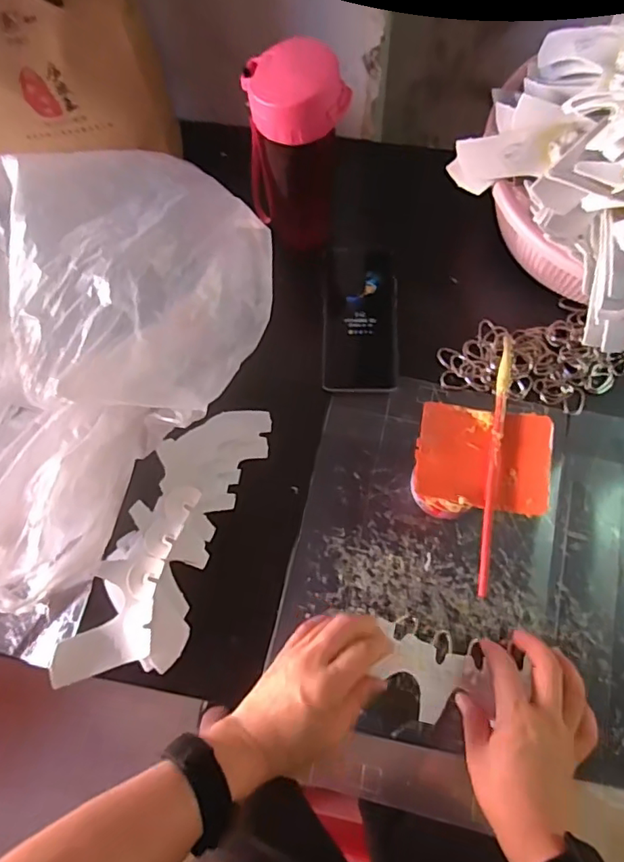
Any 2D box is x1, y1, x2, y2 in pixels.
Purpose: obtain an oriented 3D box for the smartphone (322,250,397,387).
[{"bbox_3d":[0.049,-0.115,0.539,0.071,0.009,0.156,2,73,4],"label":"smartphone"}]

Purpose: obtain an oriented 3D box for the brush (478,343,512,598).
[{"bbox_3d":[0.142,0.023,0.417,0.009,0.012,0.201,10,73,6],"label":"brush"}]

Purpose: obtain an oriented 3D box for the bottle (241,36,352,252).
[{"bbox_3d":[-0.013,-0.240,0.489,0.086,0.183,0.072,-9,72,0],"label":"bottle"}]

